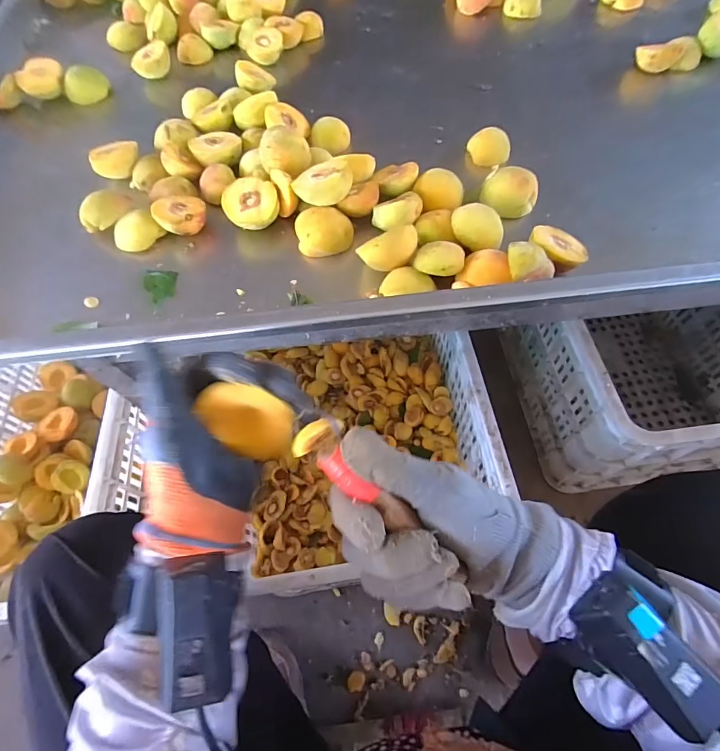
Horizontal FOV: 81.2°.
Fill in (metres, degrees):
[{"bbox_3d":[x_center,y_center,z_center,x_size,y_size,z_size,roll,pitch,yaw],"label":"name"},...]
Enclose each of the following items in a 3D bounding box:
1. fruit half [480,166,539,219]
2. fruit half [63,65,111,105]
[{"bbox_3d":[0.173,-0.213,0.485,0.061,0.035,0.042,17,65,11],"label":"fruit half"},{"bbox_3d":[-0.427,-0.455,0.655,0.063,0.038,0.042,-28,65,-11],"label":"fruit half"}]

